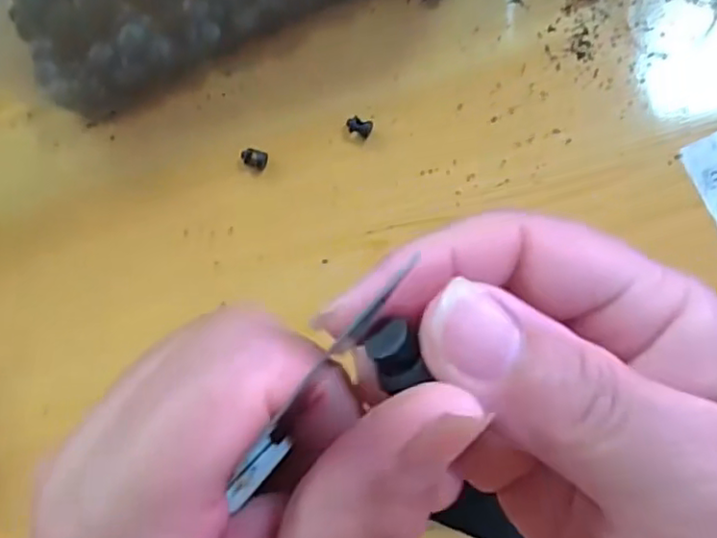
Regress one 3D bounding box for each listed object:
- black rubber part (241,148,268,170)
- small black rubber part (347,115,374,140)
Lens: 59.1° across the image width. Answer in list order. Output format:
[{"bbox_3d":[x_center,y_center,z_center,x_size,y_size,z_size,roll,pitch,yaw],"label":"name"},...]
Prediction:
[{"bbox_3d":[-0.052,-0.055,0.314,0.012,0.006,0.009,20,84,6],"label":"black rubber part"},{"bbox_3d":[0.001,-0.070,0.313,0.012,0.008,0.009,19,84,6],"label":"small black rubber part"}]

